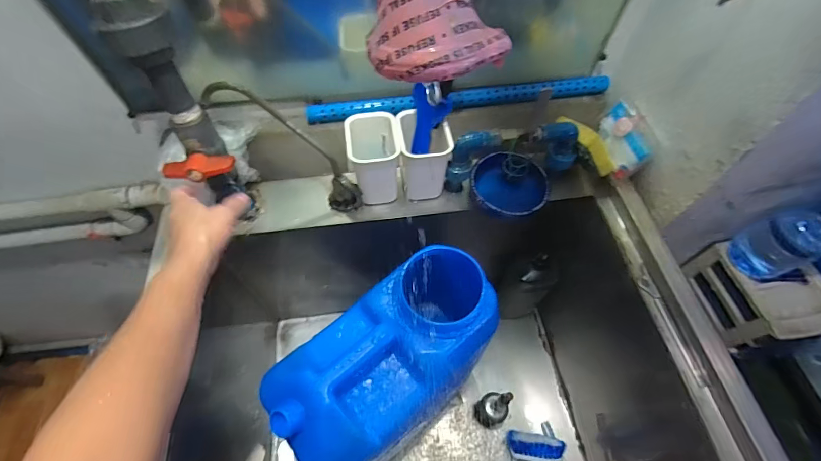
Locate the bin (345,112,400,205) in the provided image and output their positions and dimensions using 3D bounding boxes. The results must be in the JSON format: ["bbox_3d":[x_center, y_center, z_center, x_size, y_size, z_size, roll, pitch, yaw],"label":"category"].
[{"bbox_3d":[-0.054,-0.104,0.571,0.074,0.112,0.081,-6,59,-5],"label":"bin"}]

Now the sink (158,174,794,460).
[{"bbox_3d":[0.033,0.267,0.645,0.699,0.456,0.666,-5,59,-3],"label":"sink"}]

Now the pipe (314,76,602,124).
[{"bbox_3d":[0.081,-0.211,0.615,0.479,0.023,0.024,-8,59,-5],"label":"pipe"}]

